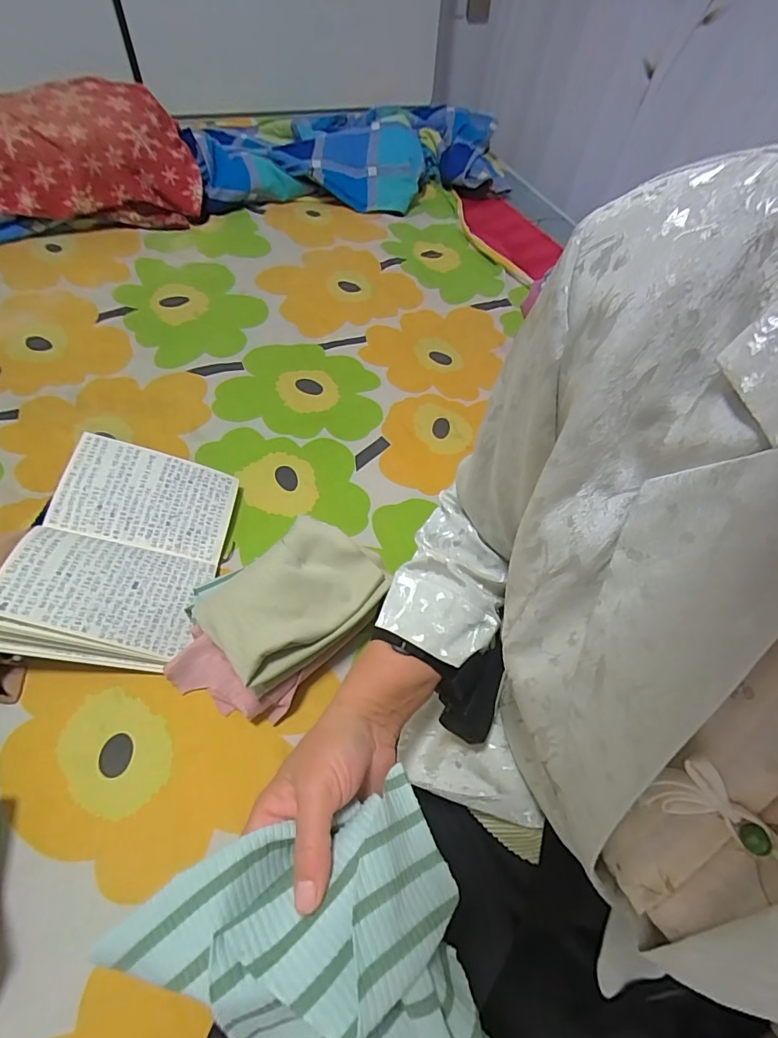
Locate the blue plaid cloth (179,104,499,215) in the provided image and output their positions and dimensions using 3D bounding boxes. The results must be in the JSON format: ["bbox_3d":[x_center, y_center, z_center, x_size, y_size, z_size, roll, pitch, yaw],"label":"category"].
[{"bbox_3d":[-0.103,-1.075,1.348,0.840,0.149,0.475,-3,57,-7],"label":"blue plaid cloth"}]

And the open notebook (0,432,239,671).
[{"bbox_3d":[-0.327,0.035,0.581,0.206,0.050,0.280,20,51,-24],"label":"open notebook"}]

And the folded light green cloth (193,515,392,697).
[{"bbox_3d":[-0.107,0.086,0.532,0.139,0.048,0.197,40,63,19],"label":"folded light green cloth"}]

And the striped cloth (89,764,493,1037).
[{"bbox_3d":[-0.033,0.256,0.235,0.170,0.074,0.177,-17,60,-15],"label":"striped cloth"}]

